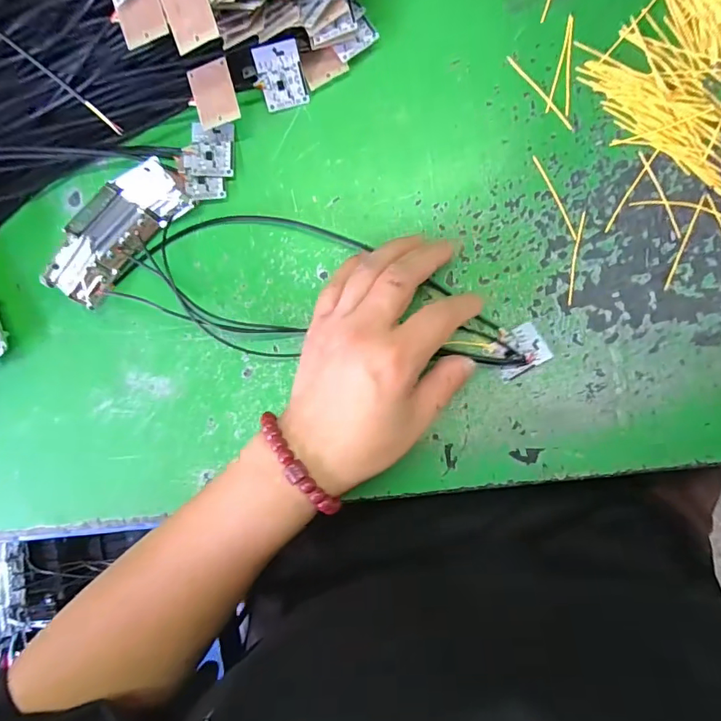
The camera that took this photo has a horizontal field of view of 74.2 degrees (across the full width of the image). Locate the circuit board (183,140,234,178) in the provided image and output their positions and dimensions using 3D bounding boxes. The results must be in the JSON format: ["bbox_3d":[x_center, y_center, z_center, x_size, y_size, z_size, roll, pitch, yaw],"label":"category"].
[{"bbox_3d":[-0.092,-0.121,0.288,0.029,0.005,0.021,-3,94,7],"label":"circuit board"}]

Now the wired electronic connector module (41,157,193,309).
[{"bbox_3d":[-0.148,-0.079,0.289,0.094,0.020,0.039,-41,89,8],"label":"wired electronic connector module"}]

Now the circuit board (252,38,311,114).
[{"bbox_3d":[-0.046,-0.164,0.276,0.025,0.004,0.033,-14,123,0],"label":"circuit board"}]

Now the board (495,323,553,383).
[{"bbox_3d":[0.093,-0.006,0.279,0.030,0.005,0.026,-27,91,8],"label":"board"}]

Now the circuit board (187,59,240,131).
[{"bbox_3d":[-0.083,-0.151,0.272,0.024,0.004,0.032,-10,103,15],"label":"circuit board"}]

